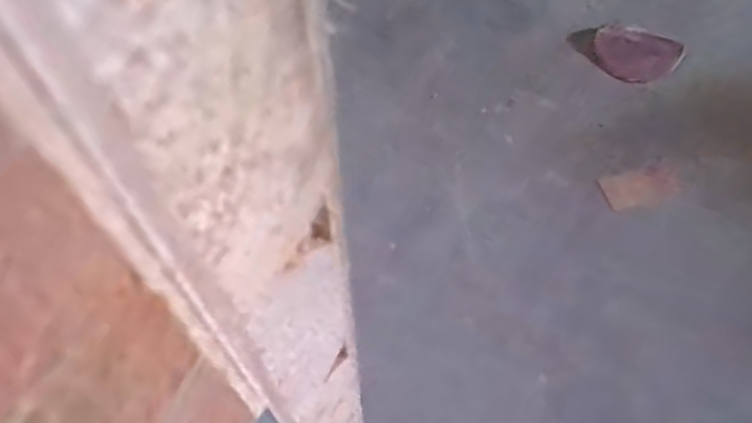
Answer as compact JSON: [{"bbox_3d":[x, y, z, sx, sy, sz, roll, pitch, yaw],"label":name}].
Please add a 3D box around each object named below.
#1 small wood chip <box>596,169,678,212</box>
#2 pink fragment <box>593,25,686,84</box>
[{"bbox_3d":[0.272,-0.024,0.646,0.082,0.004,0.041,-13,61,-8],"label":"small wood chip"},{"bbox_3d":[0.301,-0.181,0.737,0.096,0.004,0.074,23,71,21],"label":"pink fragment"}]

